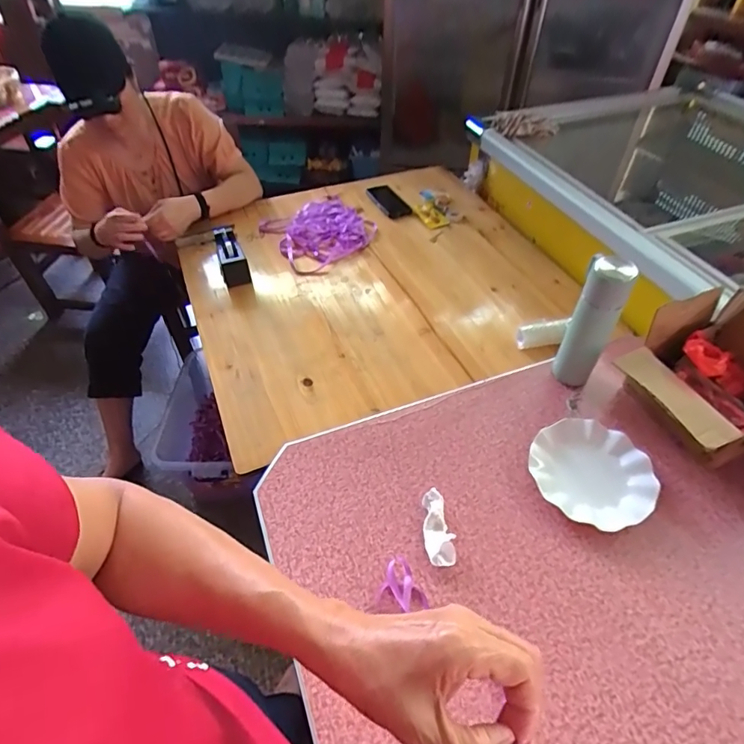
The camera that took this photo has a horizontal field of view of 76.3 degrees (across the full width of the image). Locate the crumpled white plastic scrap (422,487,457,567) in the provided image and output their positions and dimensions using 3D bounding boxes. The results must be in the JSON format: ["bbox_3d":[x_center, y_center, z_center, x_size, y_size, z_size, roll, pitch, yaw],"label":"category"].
[{"bbox_3d":[0.093,0.226,0.687,0.042,0.018,0.110,-10,49,-8],"label":"crumpled white plastic scrap"}]

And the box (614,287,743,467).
[{"bbox_3d":[0.538,0.041,0.727,0.219,0.181,0.275,-17,51,-14],"label":"box"}]

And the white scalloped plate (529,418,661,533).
[{"bbox_3d":[0.339,0.158,0.738,0.178,0.033,0.174,0,49,0],"label":"white scalloped plate"}]

